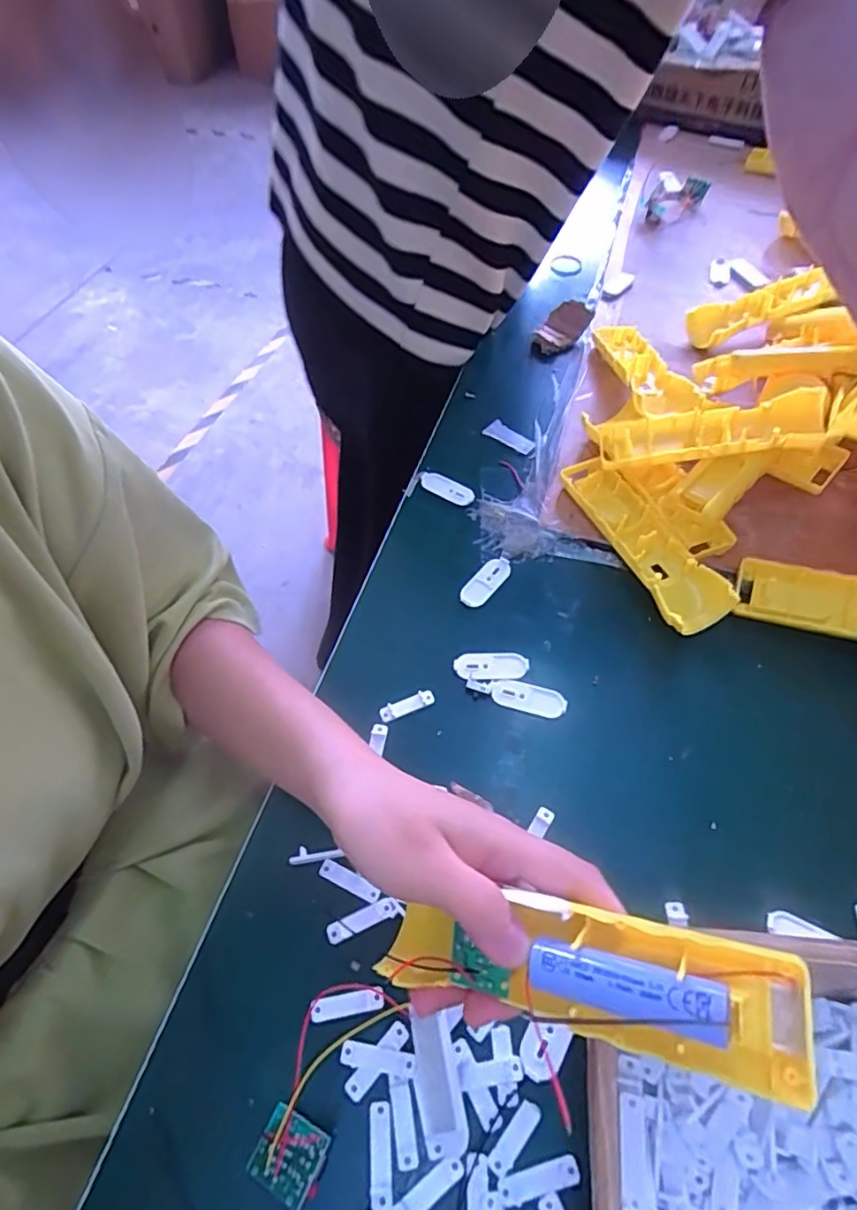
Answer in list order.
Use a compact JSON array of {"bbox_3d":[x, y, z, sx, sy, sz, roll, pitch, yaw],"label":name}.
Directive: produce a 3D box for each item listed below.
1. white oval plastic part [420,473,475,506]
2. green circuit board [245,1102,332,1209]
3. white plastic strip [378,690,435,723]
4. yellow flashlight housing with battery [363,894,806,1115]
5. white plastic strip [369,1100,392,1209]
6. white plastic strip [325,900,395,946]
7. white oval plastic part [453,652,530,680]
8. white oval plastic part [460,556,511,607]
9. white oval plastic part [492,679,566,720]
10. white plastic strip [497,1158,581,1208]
[{"bbox_3d":[0.016,-0.099,0.487,0.050,0.005,0.016,29,64,18],"label":"white oval plastic part"},{"bbox_3d":[-0.064,0.250,0.259,0.035,0.008,0.026,-3,39,34],"label":"green circuit board"},{"bbox_3d":[-0.015,0.067,0.382,0.038,0.004,0.010,-20,60,-10],"label":"white plastic strip"},{"bbox_3d":[0.052,0.139,0.215,0.153,0.024,0.042,-5,55,26],"label":"yellow flashlight housing with battery"},{"bbox_3d":[-0.023,0.255,0.264,0.010,0.004,0.037,-3,58,0],"label":"white plastic strip"},{"bbox_3d":[-0.038,0.175,0.316,0.039,0.004,0.010,-20,60,-10],"label":"white plastic strip"},{"bbox_3d":[0.044,0.042,0.397,0.051,0.004,0.021,-2,58,1],"label":"white oval plastic part"},{"bbox_3d":[0.045,-0.018,0.436,0.019,0.004,0.051,34,65,21],"label":"white oval plastic part"},{"bbox_3d":[0.068,0.063,0.384,0.049,0.004,0.020,13,60,10],"label":"white oval plastic part"},{"bbox_3d":[0.050,0.261,0.258,0.038,0.004,0.010,-13,59,-6],"label":"white plastic strip"}]

